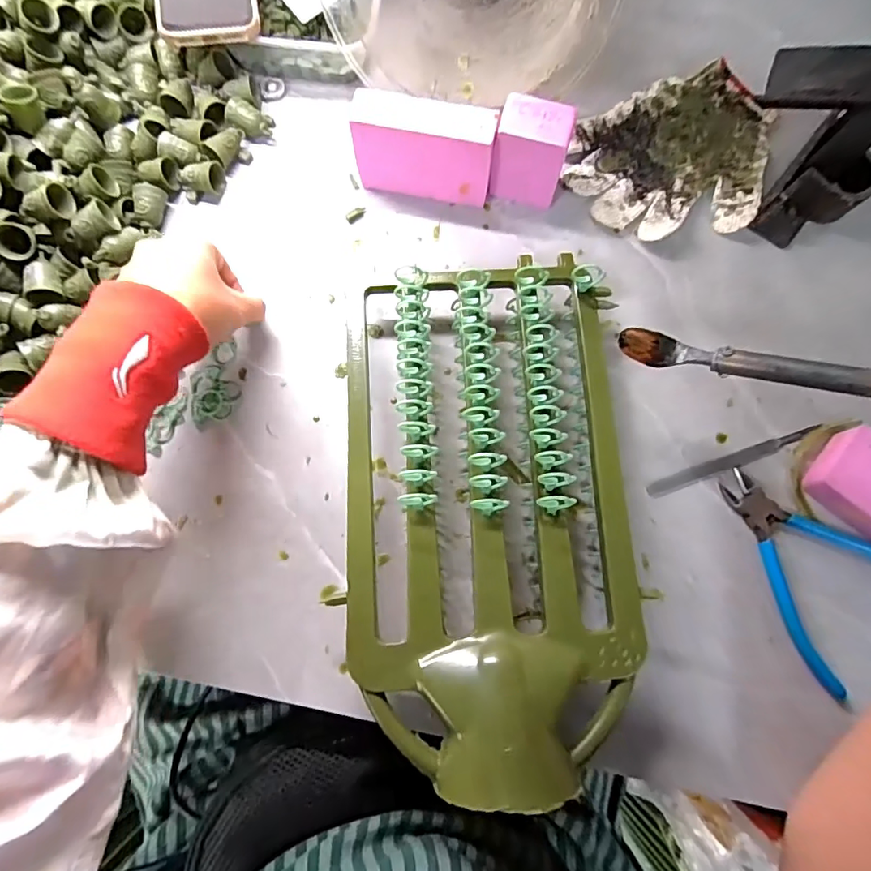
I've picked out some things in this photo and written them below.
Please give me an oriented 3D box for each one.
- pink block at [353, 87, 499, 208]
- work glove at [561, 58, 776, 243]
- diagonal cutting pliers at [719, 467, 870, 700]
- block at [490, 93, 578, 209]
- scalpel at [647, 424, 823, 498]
[{"bbox_3d":[-0.008,-0.226,0.404,0.108,0.068,0.037,12,76,3],"label":"pink block"},{"bbox_3d":[0.211,-0.234,0.434,0.188,0.017,0.144,-25,77,-7],"label":"work glove"},{"bbox_3d":[0.253,0.092,0.349,0.140,0.016,0.100,44,79,10],"label":"diagonal cutting pliers"},{"bbox_3d":[0.076,-0.223,0.403,0.053,0.071,0.034,15,76,4],"label":"block"},{"bbox_3d":[0.220,0.018,0.374,0.136,0.007,0.011,-19,76,-5],"label":"scalpel"}]

